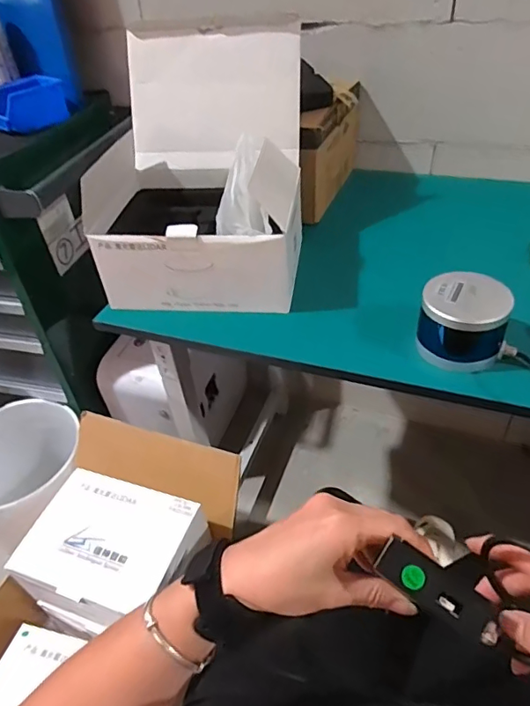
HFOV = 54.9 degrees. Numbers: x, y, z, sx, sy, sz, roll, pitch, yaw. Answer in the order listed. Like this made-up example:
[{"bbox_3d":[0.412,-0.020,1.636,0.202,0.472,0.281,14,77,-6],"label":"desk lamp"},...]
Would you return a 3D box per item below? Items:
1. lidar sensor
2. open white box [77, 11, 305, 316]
[{"bbox_3d":[0.241,-0.040,0.622,0.102,0.083,0.089,11,44,19],"label":"lidar sensor"},{"bbox_3d":[-0.088,-0.267,0.736,0.264,0.288,0.294,2,41,10],"label":"open white box"}]

